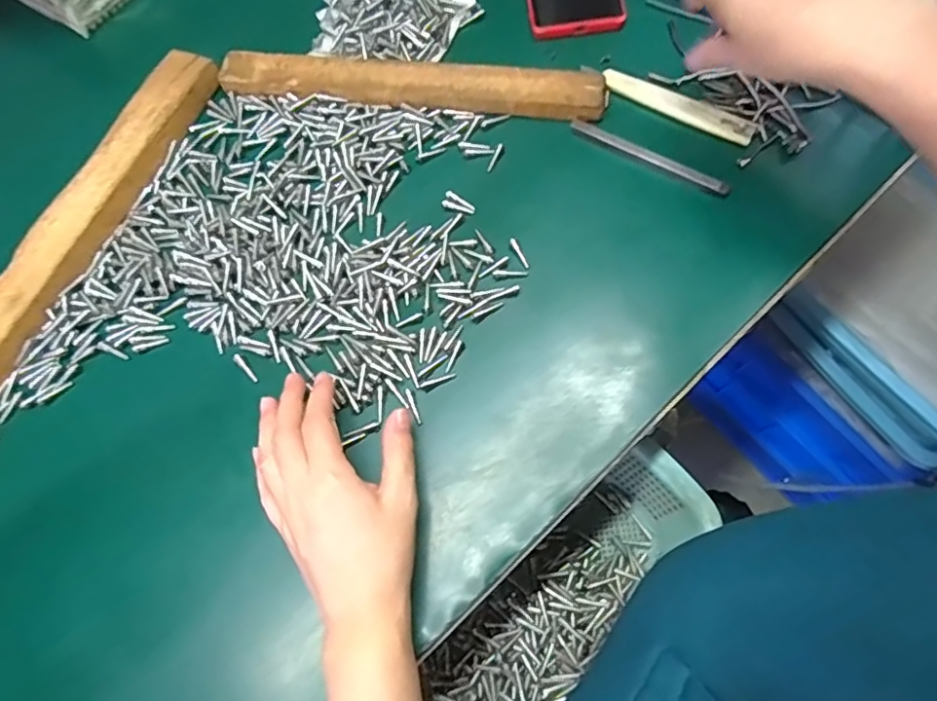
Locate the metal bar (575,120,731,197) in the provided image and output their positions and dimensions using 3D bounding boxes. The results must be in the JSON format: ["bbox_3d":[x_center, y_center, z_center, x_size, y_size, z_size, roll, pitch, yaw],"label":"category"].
[{"bbox_3d":[0.132,-0.144,0.443,0.125,0.010,0.011,33,76,12],"label":"metal bar"}]

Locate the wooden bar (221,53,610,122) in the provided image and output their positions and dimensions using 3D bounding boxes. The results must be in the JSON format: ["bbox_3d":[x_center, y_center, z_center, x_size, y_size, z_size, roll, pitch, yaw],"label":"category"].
[{"bbox_3d":[-0.047,-0.212,0.475,0.303,0.028,0.034,7,72,5],"label":"wooden bar"}]

